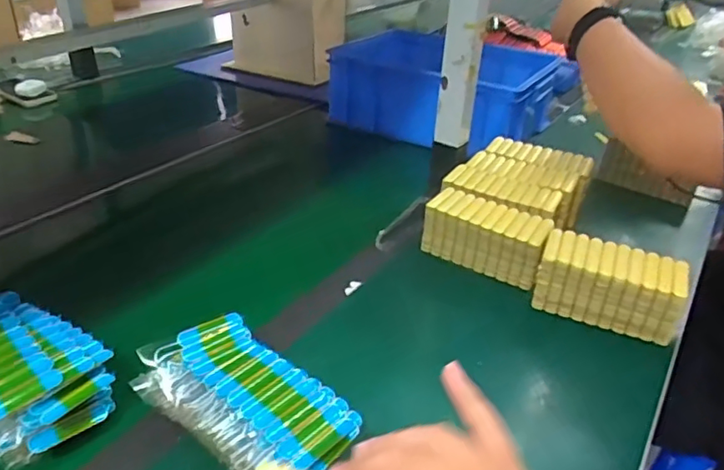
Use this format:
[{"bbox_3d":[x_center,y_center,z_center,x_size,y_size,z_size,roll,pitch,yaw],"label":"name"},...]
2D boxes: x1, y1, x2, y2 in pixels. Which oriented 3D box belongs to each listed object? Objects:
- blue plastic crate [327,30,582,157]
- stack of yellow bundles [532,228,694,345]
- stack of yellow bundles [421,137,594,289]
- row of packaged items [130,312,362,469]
[{"bbox_3d":[0.156,-0.291,1.172,0.393,0.142,0.284,21,36,26],"label":"blue plastic crate"},{"bbox_3d":[0.288,0.058,0.682,0.154,0.077,0.062,16,34,19],"label":"stack of yellow bundles"},{"bbox_3d":[0.210,-0.048,0.824,0.163,0.073,0.252,21,36,25],"label":"stack of yellow bundles"},{"bbox_3d":[-0.093,0.133,0.473,0.170,0.023,0.101,25,37,30],"label":"row of packaged items"}]

